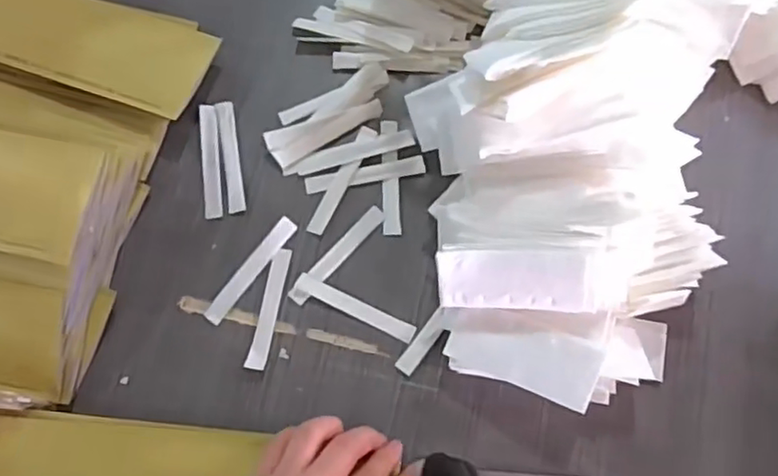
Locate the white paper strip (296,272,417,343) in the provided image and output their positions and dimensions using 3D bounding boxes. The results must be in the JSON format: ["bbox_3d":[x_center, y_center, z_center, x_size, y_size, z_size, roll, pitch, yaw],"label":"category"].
[{"bbox_3d":[-0.024,0.051,0.453,0.092,0.004,0.013,26,76,5],"label":"white paper strip"}]

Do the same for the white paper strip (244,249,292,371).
[{"bbox_3d":[-0.086,0.050,0.447,0.013,0.004,0.087,11,76,2],"label":"white paper strip"}]

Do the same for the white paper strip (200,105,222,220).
[{"bbox_3d":[-0.136,-0.060,0.478,0.014,0.004,0.092,-6,76,-3],"label":"white paper strip"}]

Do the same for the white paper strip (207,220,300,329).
[{"bbox_3d":[-0.101,0.023,0.454,0.013,0.008,0.091,37,78,8],"label":"white paper strip"}]

